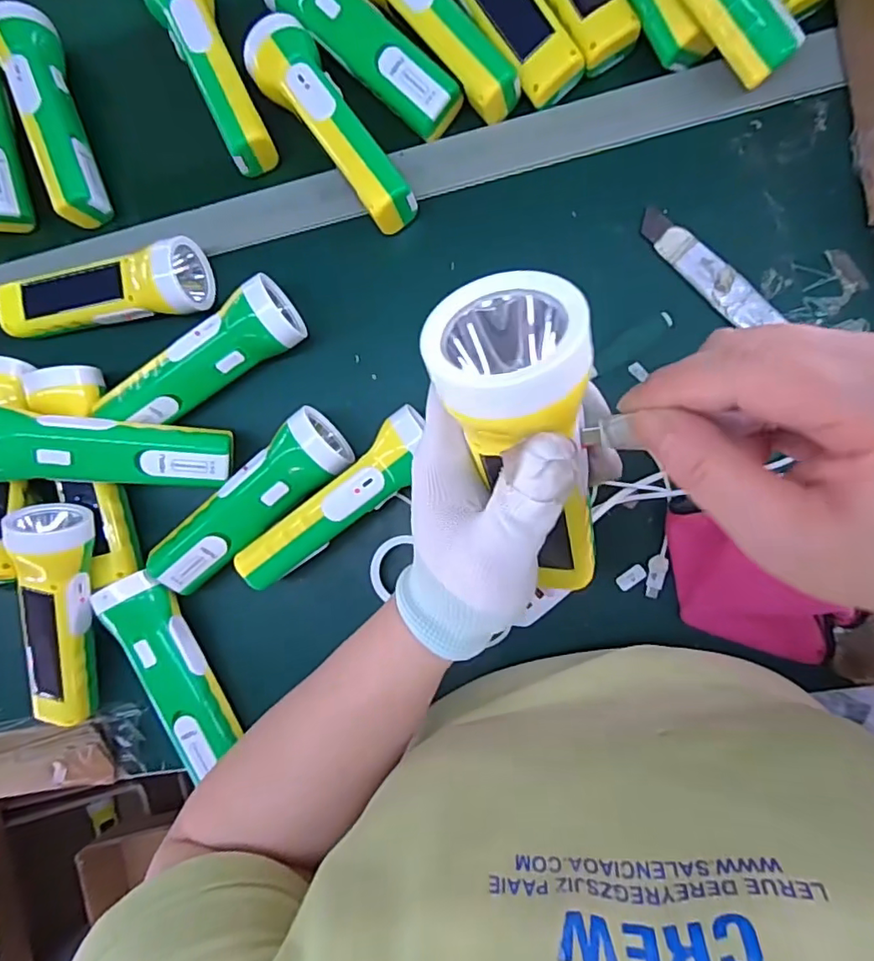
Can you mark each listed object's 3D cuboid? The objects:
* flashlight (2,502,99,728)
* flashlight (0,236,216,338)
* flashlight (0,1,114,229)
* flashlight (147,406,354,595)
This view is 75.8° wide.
[{"bbox_3d":[-0.277,0.103,0.407,0.048,0.043,0.166,7,104,9],"label":"flashlight"},{"bbox_3d":[-0.258,-0.145,0.436,0.165,0.059,0.056,-4,87,9],"label":"flashlight"},{"bbox_3d":[-0.314,-0.294,0.451,0.046,0.041,0.181,-19,85,8],"label":"flashlight"},{"bbox_3d":[-0.135,0.020,0.406,0.163,0.043,0.047,-41,82,6],"label":"flashlight"}]

